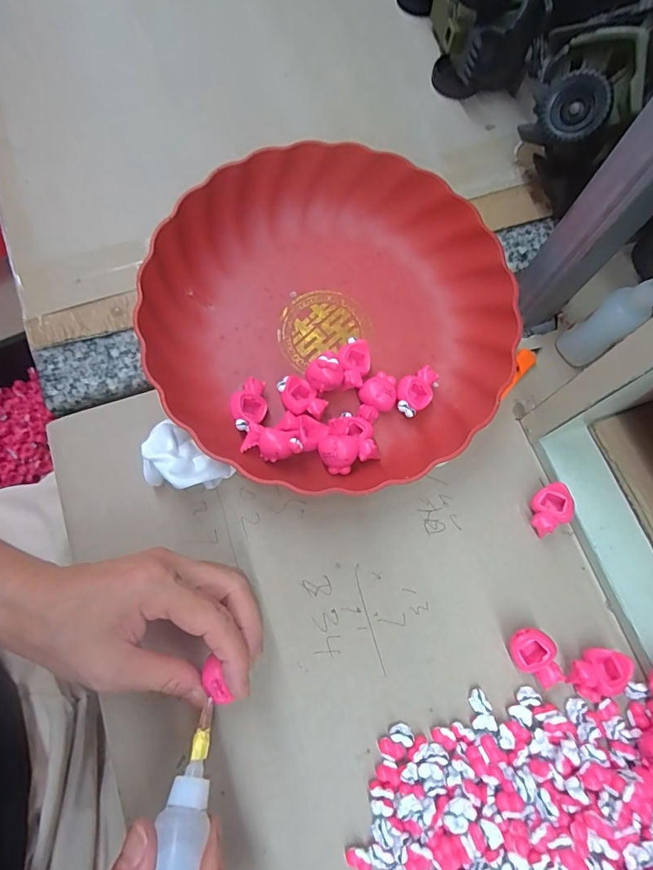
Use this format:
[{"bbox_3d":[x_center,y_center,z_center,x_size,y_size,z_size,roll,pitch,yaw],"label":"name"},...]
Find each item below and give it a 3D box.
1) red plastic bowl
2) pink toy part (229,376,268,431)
[{"bbox_3d":[0.005,-0.084,0.326,0.237,0.058,0.239,0,73,0],"label":"red plastic bowl"},{"bbox_3d":[-0.053,-0.019,0.320,0.023,0.021,0.034,-5,73,-1],"label":"pink toy part"}]

